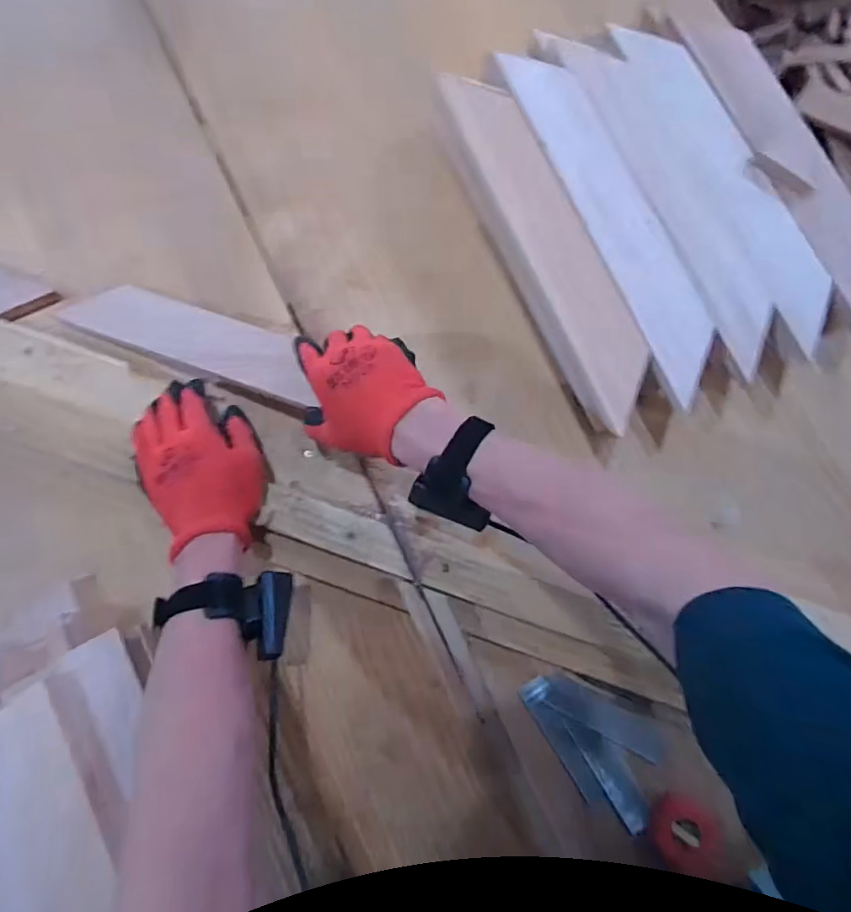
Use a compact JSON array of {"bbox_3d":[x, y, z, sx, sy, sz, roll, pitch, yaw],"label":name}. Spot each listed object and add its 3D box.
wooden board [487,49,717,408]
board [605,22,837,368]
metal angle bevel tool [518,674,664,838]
[{"bbox_3d":[0.174,-0.222,0.488,0.068,0.031,0.351,-24,84,0],"label":"wooden board"},{"bbox_3d":[0.292,-0.269,0.514,0.063,0.028,0.362,-24,84,0],"label":"board"},{"bbox_3d":[0.162,0.261,0.490,0.082,0.020,0.149,-32,84,-1],"label":"metal angle bevel tool"}]

